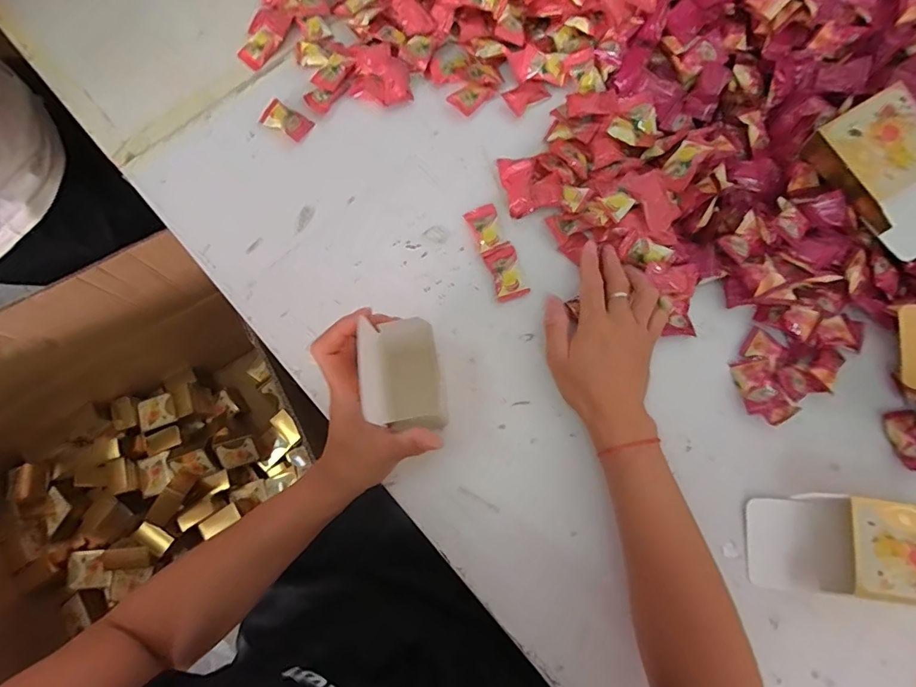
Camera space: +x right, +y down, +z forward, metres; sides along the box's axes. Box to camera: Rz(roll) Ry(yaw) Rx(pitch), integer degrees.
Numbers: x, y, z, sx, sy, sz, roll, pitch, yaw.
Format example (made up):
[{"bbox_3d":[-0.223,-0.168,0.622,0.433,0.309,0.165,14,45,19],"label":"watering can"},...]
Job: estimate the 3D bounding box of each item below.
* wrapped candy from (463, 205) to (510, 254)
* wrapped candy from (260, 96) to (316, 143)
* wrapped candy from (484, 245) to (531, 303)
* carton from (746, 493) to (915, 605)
[{"bbox_3d":[0.028,-0.110,0.451,0.028,0.010,0.047,-21,76,-6],"label":"wrapped candy"},{"bbox_3d":[-0.180,-0.233,0.491,0.050,0.010,0.030,30,77,7],"label":"wrapped candy"},{"bbox_3d":[0.046,-0.066,0.443,0.030,0.013,0.049,-16,76,-4],"label":"wrapped candy"},{"bbox_3d":[0.304,0.157,0.363,0.130,0.041,0.072,4,75,1],"label":"carton"}]

